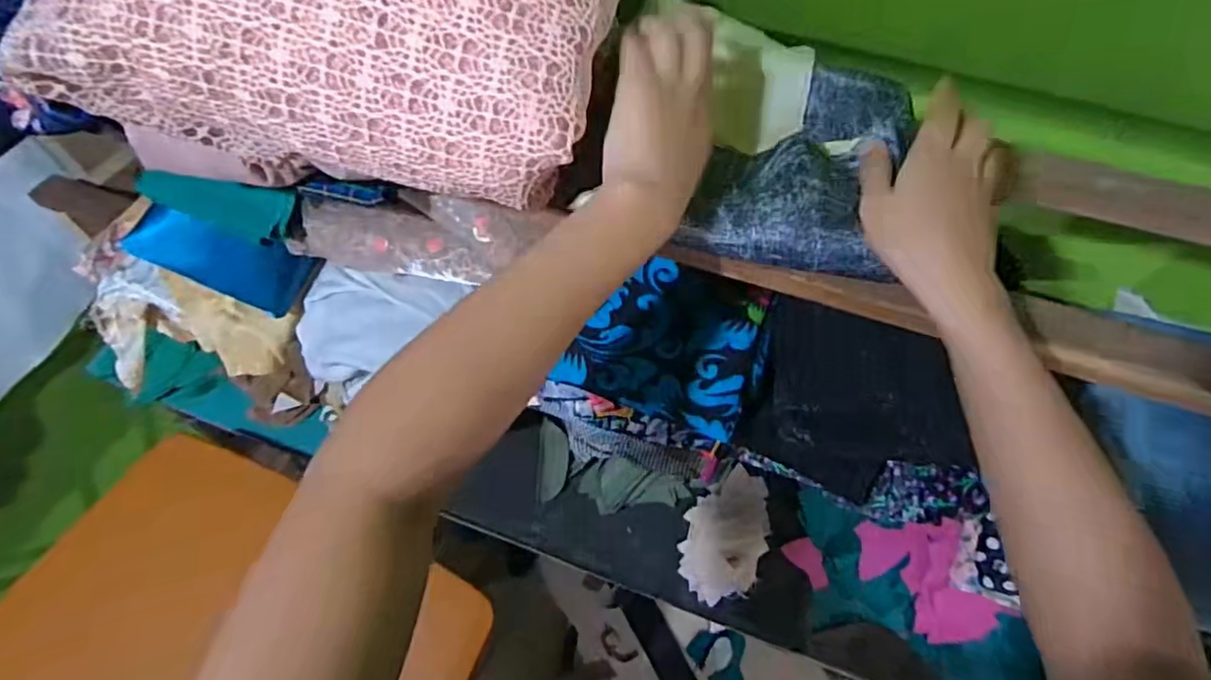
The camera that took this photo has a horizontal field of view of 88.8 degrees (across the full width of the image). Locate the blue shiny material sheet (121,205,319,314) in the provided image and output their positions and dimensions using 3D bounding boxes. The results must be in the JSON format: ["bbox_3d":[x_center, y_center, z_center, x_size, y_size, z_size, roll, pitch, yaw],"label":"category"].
[{"bbox_3d":[-0.341,-0.074,0.554,0.138,0.018,0.062,27,94,-23],"label":"blue shiny material sheet"}]

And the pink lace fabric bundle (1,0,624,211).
[{"bbox_3d":[-0.147,-0.192,0.354,0.312,0.137,0.164,8,59,4],"label":"pink lace fabric bundle"}]

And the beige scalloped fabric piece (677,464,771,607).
[{"bbox_3d":[0.150,0.238,0.767,0.096,0.011,0.166,15,60,8],"label":"beige scalloped fabric piece"}]

